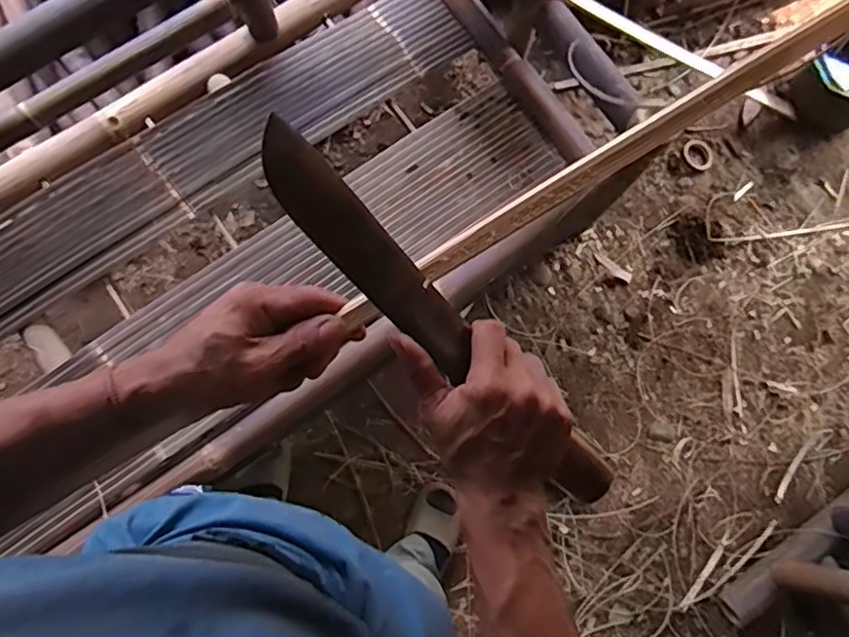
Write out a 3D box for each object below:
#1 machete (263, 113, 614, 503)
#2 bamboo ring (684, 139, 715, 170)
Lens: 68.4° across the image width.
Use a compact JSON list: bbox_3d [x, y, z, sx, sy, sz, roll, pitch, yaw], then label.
[{"bbox_3d":[0.017,0.015,0.417,0.038,0.018,0.340,-46,111,-7],"label":"machete"},{"bbox_3d":[0.690,-0.410,1.567,0.071,0.010,0.081,-31,80,-5],"label":"bamboo ring"}]

